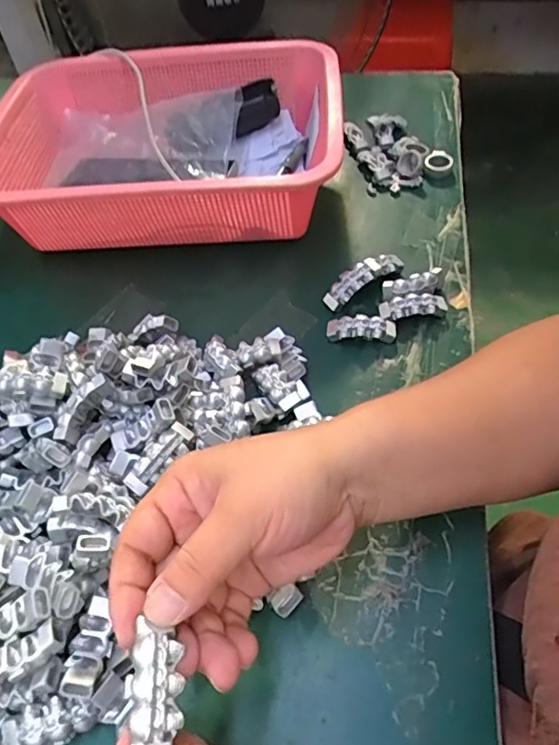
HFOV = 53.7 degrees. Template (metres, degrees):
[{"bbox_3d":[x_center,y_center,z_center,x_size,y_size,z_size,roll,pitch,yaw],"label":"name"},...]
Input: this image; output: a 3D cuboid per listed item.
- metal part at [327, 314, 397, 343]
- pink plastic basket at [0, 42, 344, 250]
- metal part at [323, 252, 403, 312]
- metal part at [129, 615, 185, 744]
[{"bbox_3d":[0.059,-0.033,0.398,0.048,0.012,0.018,1,53,6],"label":"metal part"},{"bbox_3d":[-0.099,-0.207,0.502,0.291,0.092,0.232,-2,53,4],"label":"pink plastic basket"},{"bbox_3d":[0.066,-0.073,0.420,0.070,0.023,0.020,-35,57,-20],"label":"metal part"},{"bbox_3d":[-0.045,0.117,0.202,0.018,0.009,0.043,-8,63,-1],"label":"metal part"}]

